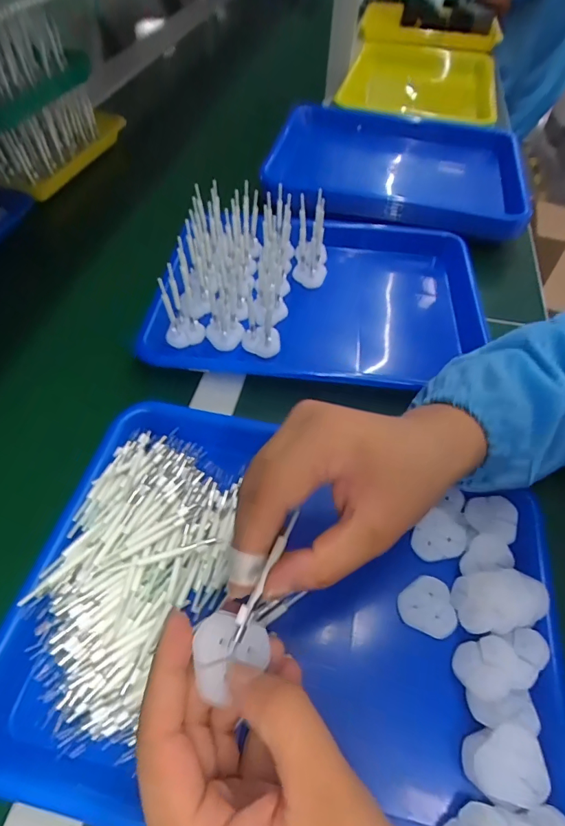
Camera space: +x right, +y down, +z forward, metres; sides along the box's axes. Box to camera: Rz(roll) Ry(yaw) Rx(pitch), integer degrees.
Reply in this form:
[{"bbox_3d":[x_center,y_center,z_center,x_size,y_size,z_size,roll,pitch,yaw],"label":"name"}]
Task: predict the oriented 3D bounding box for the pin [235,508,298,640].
[{"bbox_3d":[-0.008,0.077,0.212,0.006,0.005,0.065,23,56,14],"label":"pin"}]

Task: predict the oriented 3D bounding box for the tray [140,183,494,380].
[{"bbox_3d":[0.057,-0.131,0.466,0.353,0.101,0.254,5,54,2],"label":"tray"}]

